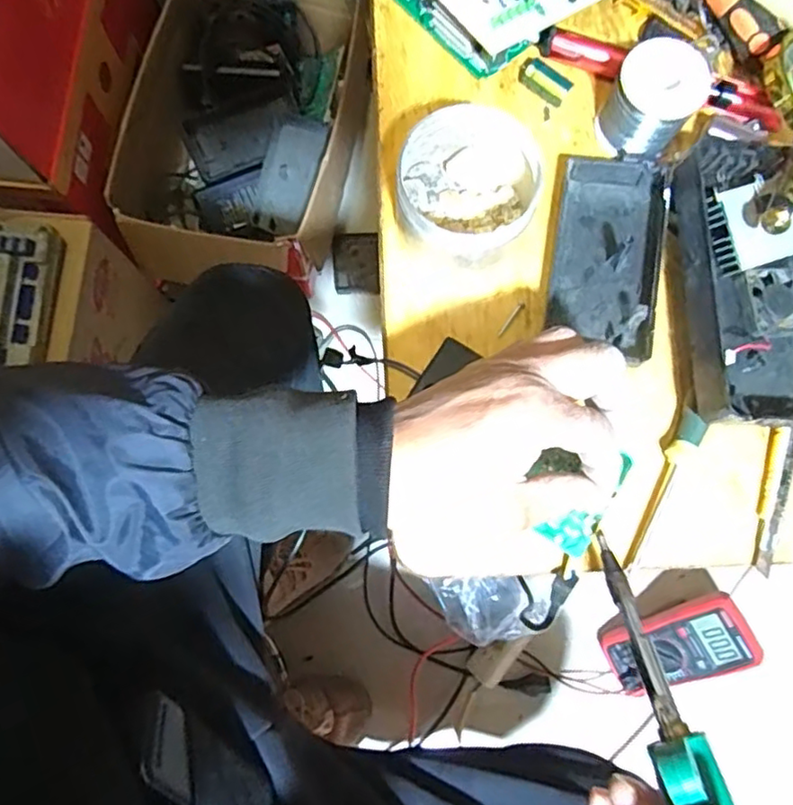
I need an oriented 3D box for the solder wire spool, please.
[{"bbox_3d":[0.163,-0.193,0.408,0.053,0.055,0.047,41,81,7],"label":"solder wire spool"}]

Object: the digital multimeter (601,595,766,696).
[{"bbox_3d":[0.365,0.319,0.826,0.184,0.033,0.087,-30,79,29],"label":"digital multimeter"}]

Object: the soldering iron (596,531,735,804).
[{"bbox_3d":[0.124,0.164,0.260,0.026,0.028,0.230,-6,48,-2],"label":"soldering iron"}]

